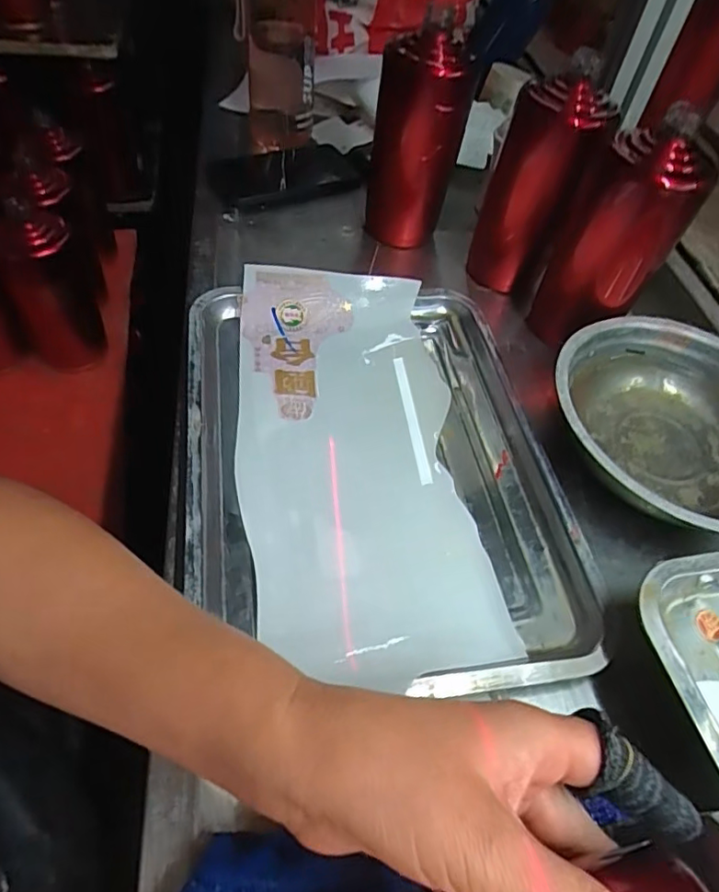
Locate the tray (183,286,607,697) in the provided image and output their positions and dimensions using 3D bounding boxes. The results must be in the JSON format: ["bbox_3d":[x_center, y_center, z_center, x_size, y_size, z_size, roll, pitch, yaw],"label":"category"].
[{"bbox_3d":[0.007,0.000,0.405,0.249,0.035,0.331,-5,53,-7],"label":"tray"}]

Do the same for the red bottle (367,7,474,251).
[{"bbox_3d":[0.053,-0.289,0.529,0.078,0.175,0.064,3,53,-1],"label":"red bottle"}]

